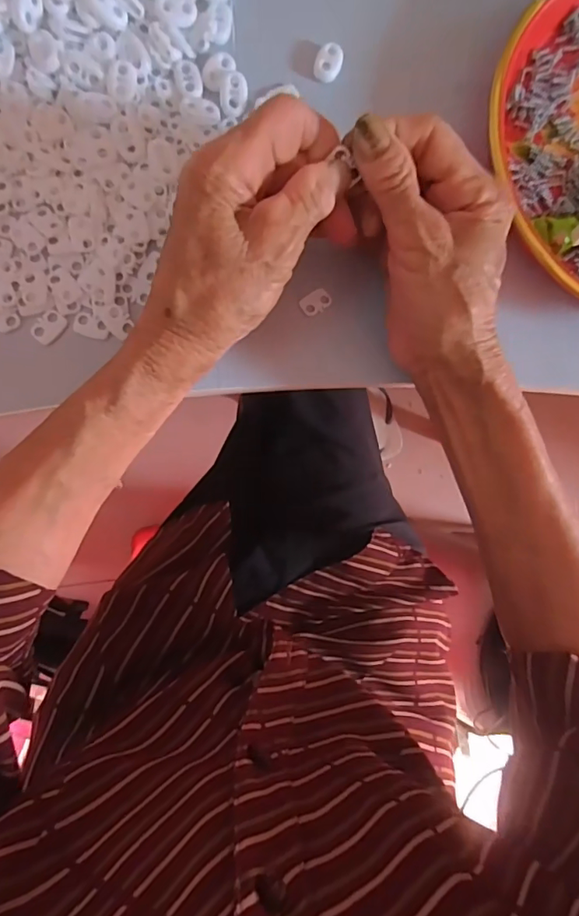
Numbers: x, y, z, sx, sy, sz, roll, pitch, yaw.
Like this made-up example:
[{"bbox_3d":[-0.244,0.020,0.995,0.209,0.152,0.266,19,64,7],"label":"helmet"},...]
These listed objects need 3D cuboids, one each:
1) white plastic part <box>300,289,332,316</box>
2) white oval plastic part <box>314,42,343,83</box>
[{"bbox_3d":[0.015,-0.089,0.285,0.017,0.004,0.012,-26,92,-8],"label":"white plastic part"},{"bbox_3d":[0.023,-0.229,0.290,0.015,0.005,0.021,21,85,-7],"label":"white oval plastic part"}]

